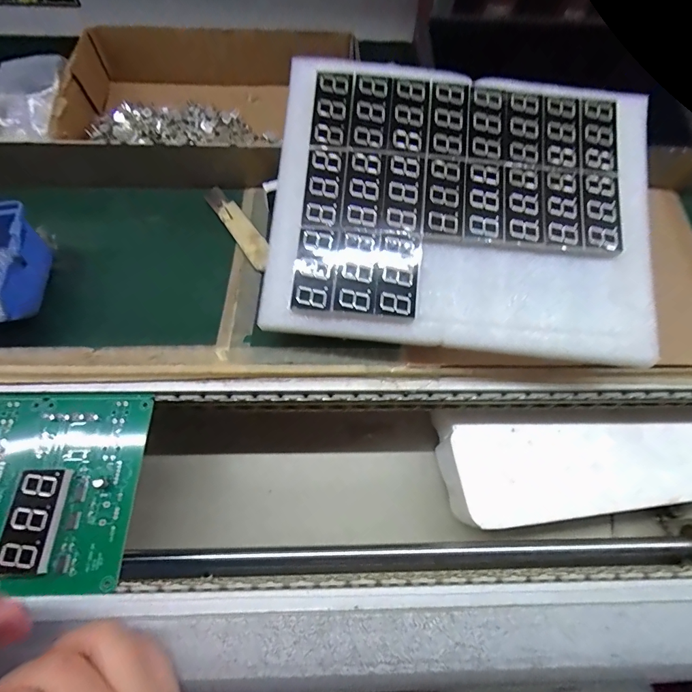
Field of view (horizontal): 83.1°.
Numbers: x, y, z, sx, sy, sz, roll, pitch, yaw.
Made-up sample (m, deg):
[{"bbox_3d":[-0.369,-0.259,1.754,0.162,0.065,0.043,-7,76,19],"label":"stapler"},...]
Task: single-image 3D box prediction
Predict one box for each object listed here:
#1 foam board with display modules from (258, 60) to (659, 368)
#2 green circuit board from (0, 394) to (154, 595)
[{"bbox_3d":[0.084,-0.098,0.280,0.267,0.014,0.197,5,83,-1],"label":"foam board with display modules"},{"bbox_3d":[-0.257,0.092,0.258,0.229,0.011,0.121,0,63,-3],"label":"green circuit board"}]

